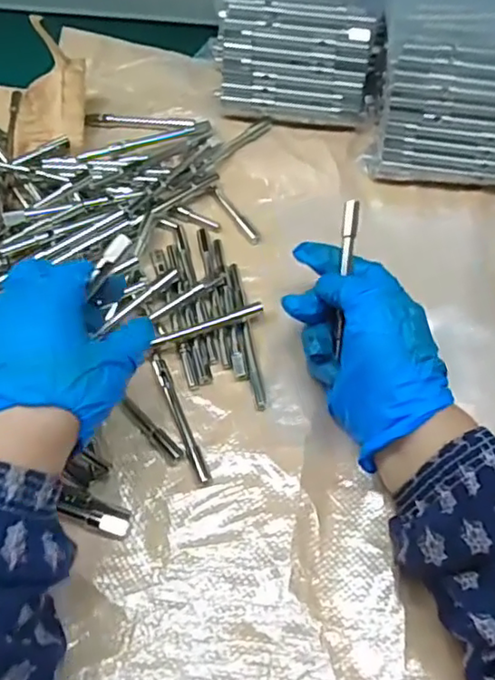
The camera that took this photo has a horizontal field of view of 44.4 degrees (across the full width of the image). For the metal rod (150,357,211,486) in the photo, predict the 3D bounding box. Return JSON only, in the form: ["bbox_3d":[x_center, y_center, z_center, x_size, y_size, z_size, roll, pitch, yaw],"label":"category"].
[{"bbox_3d":[-0.043,0.048,0.384,0.009,0.005,0.091,-20,63,-13],"label":"metal rod"}]

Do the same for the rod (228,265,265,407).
[{"bbox_3d":[-0.001,-0.005,0.412,0.007,0.007,0.113,-8,61,-7],"label":"rod"}]

